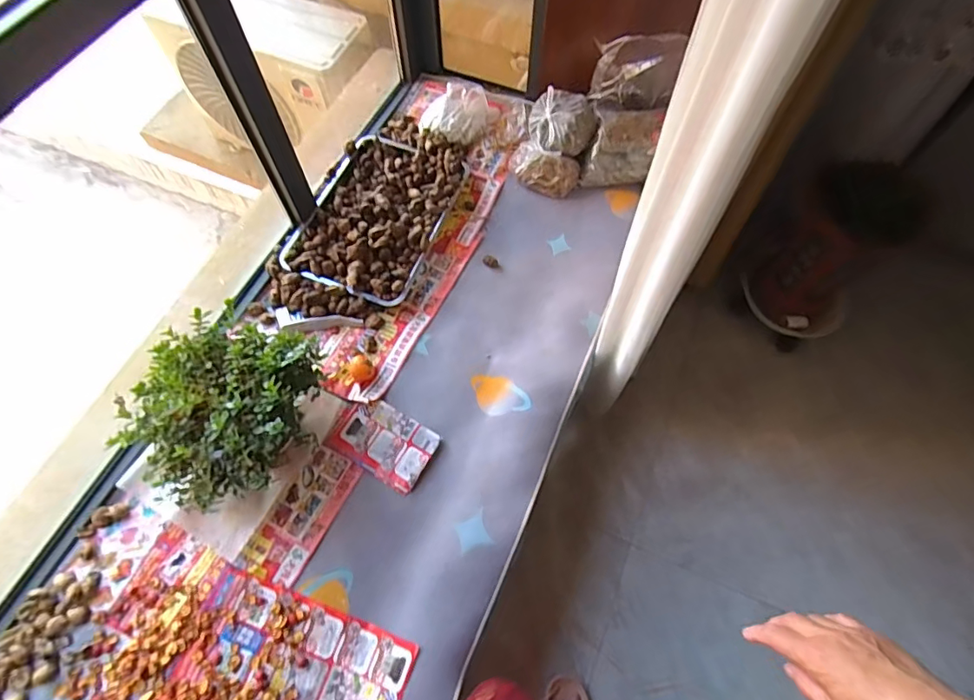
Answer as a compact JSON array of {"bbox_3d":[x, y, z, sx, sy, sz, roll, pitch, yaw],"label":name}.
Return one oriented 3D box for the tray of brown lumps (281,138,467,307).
[{"bbox_3d":[-0.281,-0.373,1.353,0.340,0.050,0.588,19,65,9],"label":"tray of brown lumps"}]

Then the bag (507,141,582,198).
[{"bbox_3d":[0.152,-0.503,1.415,0.202,0.100,0.088,26,67,12],"label":"bag"}]

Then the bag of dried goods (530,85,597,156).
[{"bbox_3d":[0.201,-0.629,1.393,0.163,0.105,0.191,-4,64,-2],"label":"bag of dried goods"}]

